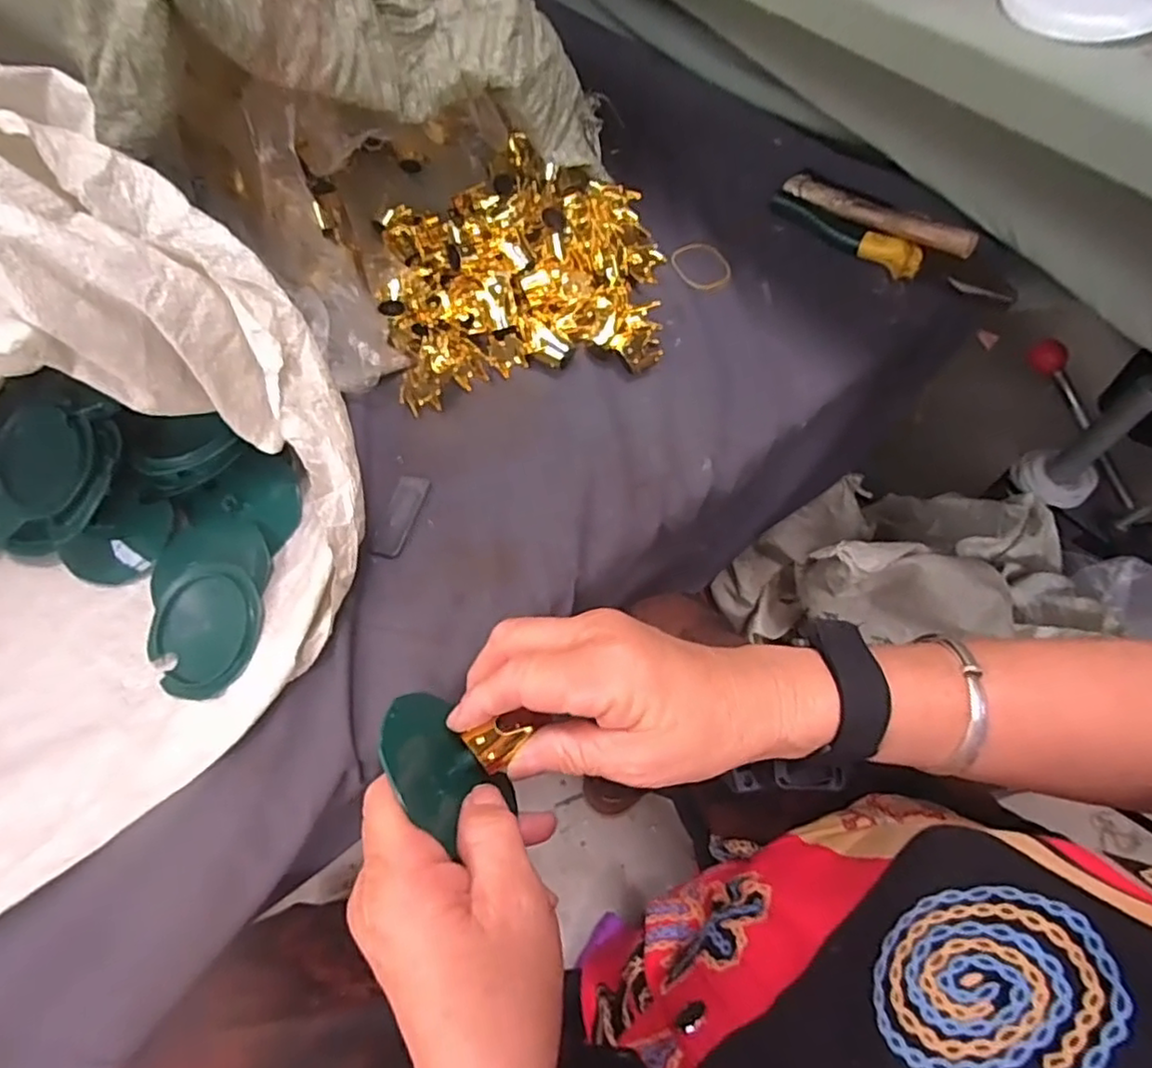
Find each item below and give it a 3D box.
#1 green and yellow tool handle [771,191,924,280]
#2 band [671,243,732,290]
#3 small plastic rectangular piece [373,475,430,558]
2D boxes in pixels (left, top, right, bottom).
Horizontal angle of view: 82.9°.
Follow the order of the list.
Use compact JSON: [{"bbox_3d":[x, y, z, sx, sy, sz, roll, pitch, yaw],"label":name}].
[{"bbox_3d":[0.207,-0.237,0.506,0.129,0.025,0.021,40,71,22],"label":"green and yellow tool handle"},{"bbox_3d":[0.096,-0.206,0.500,0.038,0.004,0.049,-25,63,-10],"label":"band"},{"bbox_3d":[-0.114,-0.012,0.425,0.022,0.004,0.059,12,63,10],"label":"small plastic rectangular piece"}]

